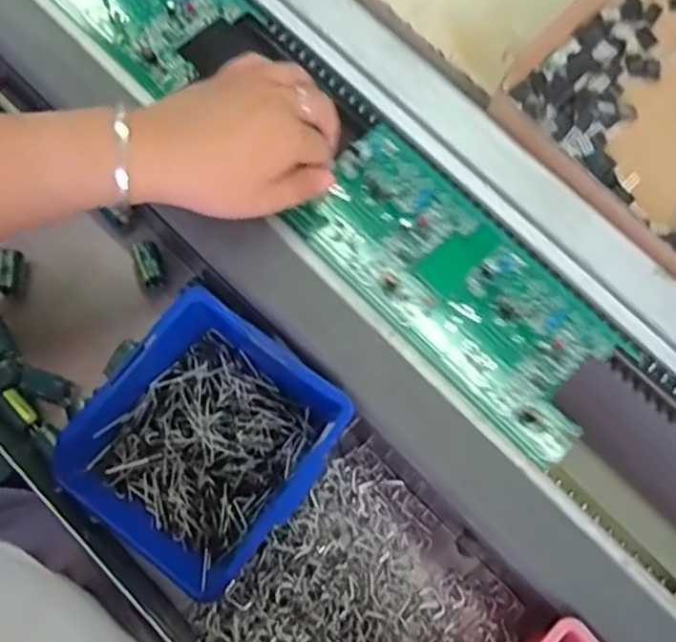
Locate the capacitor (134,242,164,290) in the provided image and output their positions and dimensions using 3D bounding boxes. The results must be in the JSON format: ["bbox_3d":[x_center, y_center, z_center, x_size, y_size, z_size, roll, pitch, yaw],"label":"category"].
[{"bbox_3d":[-0.121,-0.037,0.418,0.013,0.013,0.029,-12,73,-10],"label":"capacitor"}]

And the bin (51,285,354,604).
[{"bbox_3d":[-0.074,0.070,0.368,0.118,0.050,0.132,36,72,6],"label":"bin"}]

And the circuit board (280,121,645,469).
[{"bbox_3d":[0.074,-0.022,0.395,0.100,0.013,0.215,-41,80,-10],"label":"circuit board"}]

